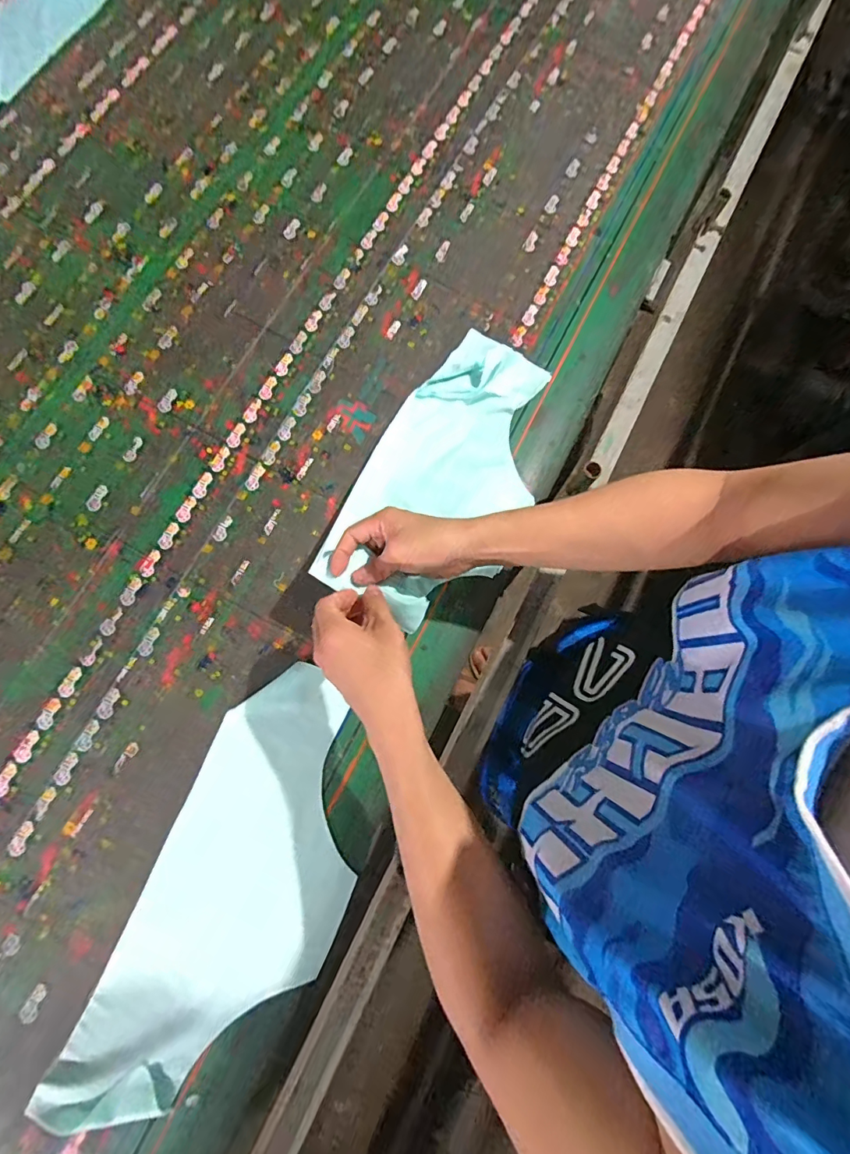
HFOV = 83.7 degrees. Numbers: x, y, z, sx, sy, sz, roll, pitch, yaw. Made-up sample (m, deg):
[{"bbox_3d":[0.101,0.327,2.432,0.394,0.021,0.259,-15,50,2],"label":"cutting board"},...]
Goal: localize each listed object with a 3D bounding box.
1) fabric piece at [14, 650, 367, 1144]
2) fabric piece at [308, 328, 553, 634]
[{"bbox_3d":[-0.184,0.325,0.483,0.192,0.016,0.434,23,78,4],"label":"fabric piece"},{"bbox_3d":[0.032,-0.122,0.562,0.181,0.077,0.380,26,68,5],"label":"fabric piece"}]

